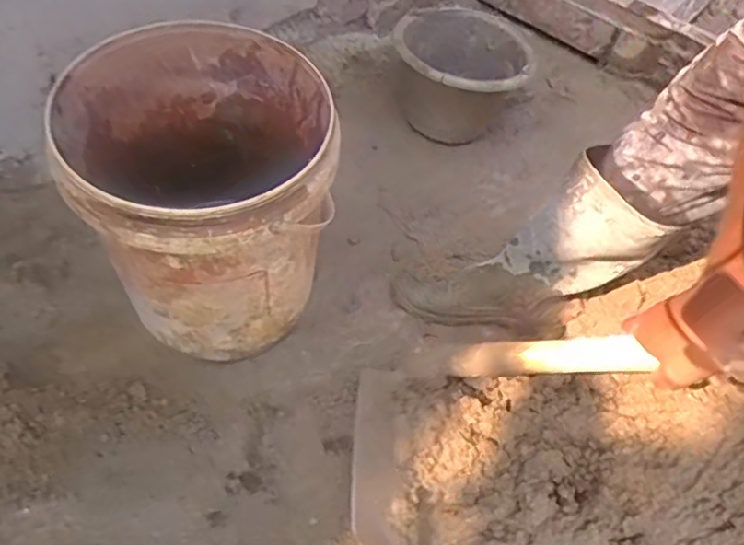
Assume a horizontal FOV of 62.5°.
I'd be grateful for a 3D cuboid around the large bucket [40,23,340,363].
[{"bbox_3d":[-0.194,-0.087,0.798,0.297,0.336,0.296,1,57,-2],"label":"large bucket"}]

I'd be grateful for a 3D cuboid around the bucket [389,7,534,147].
[{"bbox_3d":[0.165,-0.366,1.154,0.228,0.175,0.237,1,57,-2],"label":"bucket"}]

